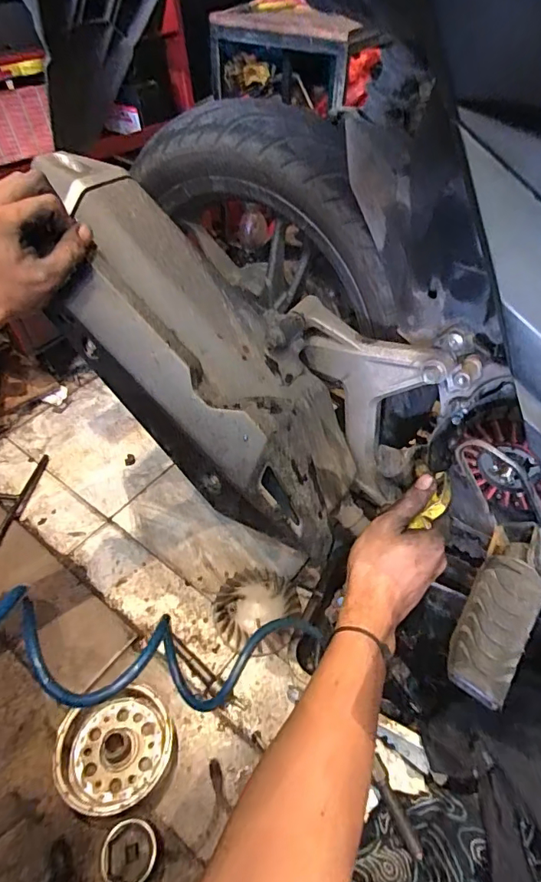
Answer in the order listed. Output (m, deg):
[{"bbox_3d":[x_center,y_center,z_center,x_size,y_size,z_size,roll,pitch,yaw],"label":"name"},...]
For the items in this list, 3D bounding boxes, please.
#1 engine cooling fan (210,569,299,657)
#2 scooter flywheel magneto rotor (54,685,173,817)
[{"bbox_3d":[-0.018,0.237,0.657,0.119,0.024,0.118,1,47,-1],"label":"engine cooling fan"},{"bbox_3d":[-0.172,0.350,0.526,0.120,0.043,0.115,1,47,-1],"label":"scooter flywheel magneto rotor"}]

